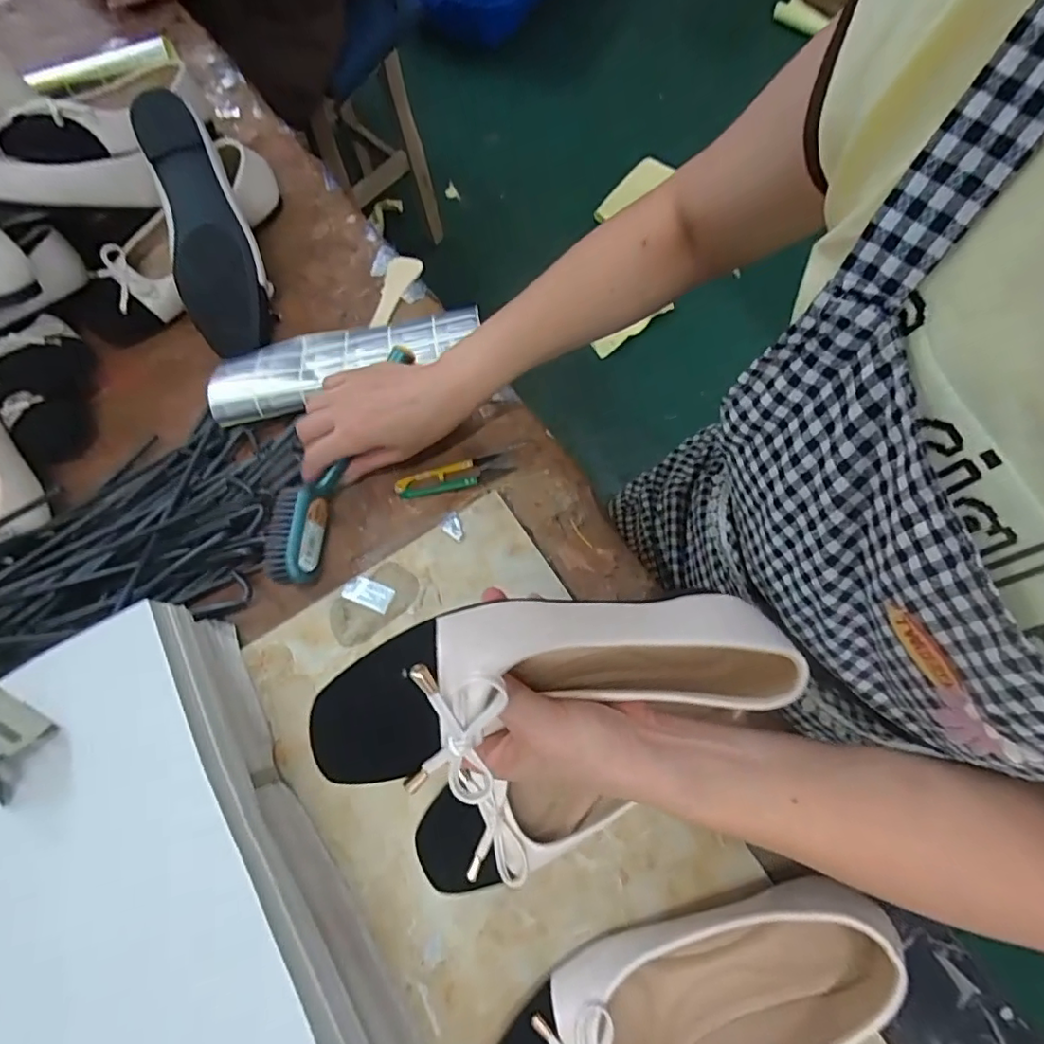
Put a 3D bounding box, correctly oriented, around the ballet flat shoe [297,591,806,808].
[{"bbox_3d":[0.023,0.074,0.277,0.231,0.077,0.073,-3,66,-25],"label":"ballet flat shoe"}]

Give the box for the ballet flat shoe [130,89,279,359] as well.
[{"bbox_3d":[-0.293,-0.271,0.525,0.074,0.067,0.232,-15,97,-6],"label":"ballet flat shoe"}]

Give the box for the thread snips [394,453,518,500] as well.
[{"bbox_3d":[-0.059,-0.039,0.482,0.097,0.004,0.024,-15,70,-2],"label":"thread snips"}]

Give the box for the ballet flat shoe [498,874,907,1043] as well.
[{"bbox_3d":[0.093,0.279,0.320,0.228,0.072,0.084,-22,70,-5],"label":"ballet flat shoe"}]

